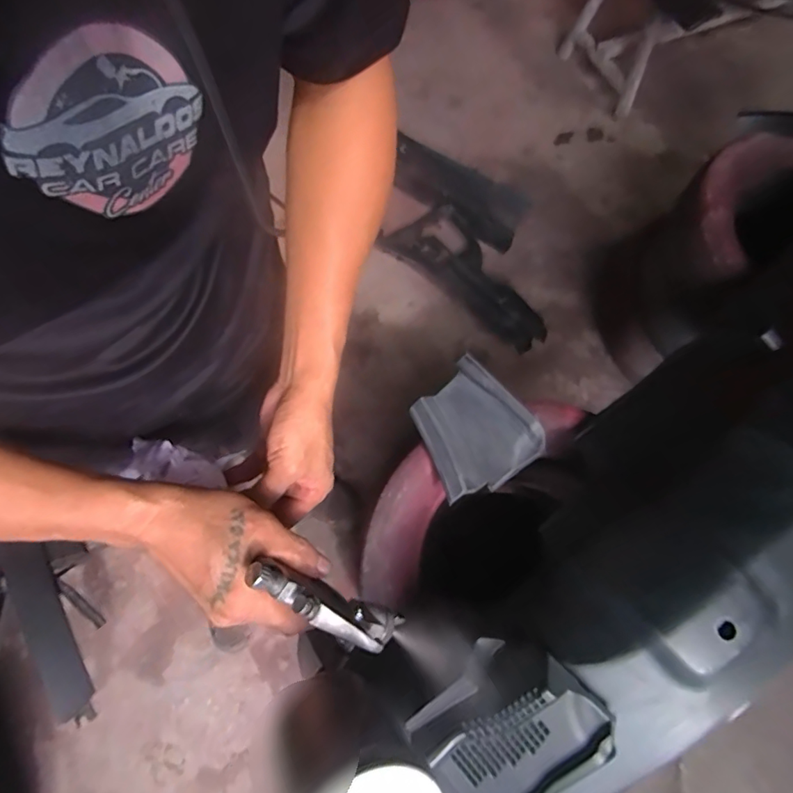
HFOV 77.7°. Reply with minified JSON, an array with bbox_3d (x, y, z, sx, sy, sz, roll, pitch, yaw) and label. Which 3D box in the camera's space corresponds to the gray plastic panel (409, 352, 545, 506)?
[{"bbox_3d":[0.116,0.055,0.782,0.184,0.032,0.188,-37,73,-14],"label":"gray plastic panel"}]

